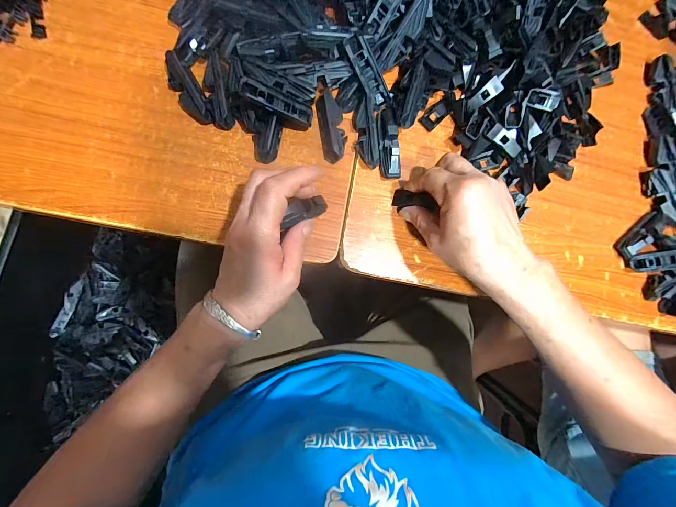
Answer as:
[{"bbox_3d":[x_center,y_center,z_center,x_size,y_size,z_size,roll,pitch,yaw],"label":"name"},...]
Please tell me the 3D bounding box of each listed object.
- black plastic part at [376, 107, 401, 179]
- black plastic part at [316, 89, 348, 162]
[{"bbox_3d":[0.055,-0.117,0.328,0.021,0.021,0.073,-5,85,-9],"label":"black plastic part"},{"bbox_3d":[-0.006,-0.131,0.323,0.025,0.020,0.069,-9,86,-9],"label":"black plastic part"}]

